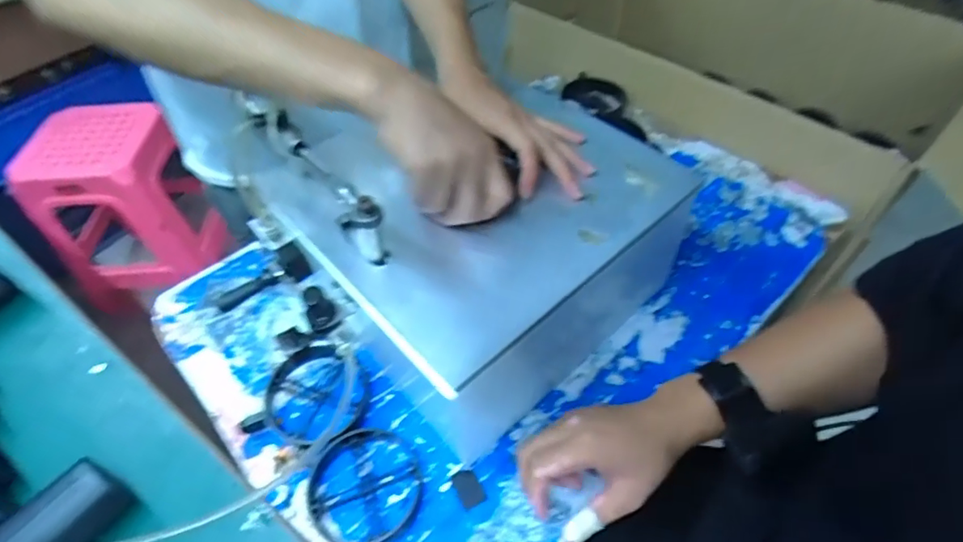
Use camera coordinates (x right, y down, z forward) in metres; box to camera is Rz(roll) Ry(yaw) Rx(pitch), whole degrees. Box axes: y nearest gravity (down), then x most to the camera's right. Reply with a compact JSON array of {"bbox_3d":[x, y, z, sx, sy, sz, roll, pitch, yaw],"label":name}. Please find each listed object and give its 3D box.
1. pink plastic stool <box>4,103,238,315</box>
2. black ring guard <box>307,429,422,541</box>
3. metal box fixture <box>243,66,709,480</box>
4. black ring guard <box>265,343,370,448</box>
[{"bbox_3d":[-0.921,-0.176,1.382,0.383,0.390,0.361,-16,52,-10],"label":"pink plastic stool"},{"bbox_3d":[-0.103,0.189,0.454,0.097,0.019,0.095,-1,51,2],"label":"black ring guard"},{"bbox_3d":[-0.007,-0.029,0.526,0.317,0.172,0.298,-36,58,-24],"label":"metal box fixture"},{"bbox_3d":[-0.156,0.122,0.509,0.102,0.024,0.101,-1,51,2],"label":"black ring guard"}]

